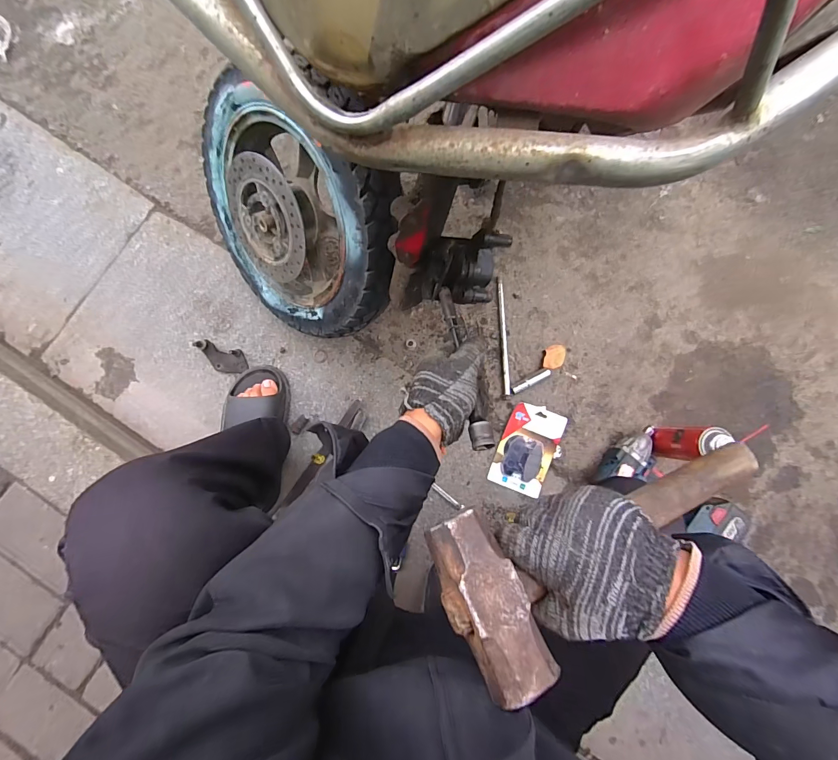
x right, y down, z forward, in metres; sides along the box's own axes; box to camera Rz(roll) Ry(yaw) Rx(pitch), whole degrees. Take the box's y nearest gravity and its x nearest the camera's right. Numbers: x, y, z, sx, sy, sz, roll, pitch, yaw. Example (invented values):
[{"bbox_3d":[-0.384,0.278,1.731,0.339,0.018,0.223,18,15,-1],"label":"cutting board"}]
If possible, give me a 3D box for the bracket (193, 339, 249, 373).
[{"bbox_3d":[-0.391,-0.044,0.761,0.099,0.037,0.050,16,85,1],"label":"bracket"}]

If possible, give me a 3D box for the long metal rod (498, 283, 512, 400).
[{"bbox_3d":[0.171,-0.082,0.764,0.015,0.016,0.239,-1,85,-1],"label":"long metal rod"}]

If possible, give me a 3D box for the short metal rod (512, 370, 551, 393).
[{"bbox_3d":[0.218,0.003,0.746,0.083,0.012,0.012,-28,85,1],"label":"short metal rod"}]

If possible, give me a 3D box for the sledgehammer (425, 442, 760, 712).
[{"bbox_3d":[0.172,0.123,0.312,0.343,0.042,0.111,-11,84,-24],"label":"sledgehammer"}]

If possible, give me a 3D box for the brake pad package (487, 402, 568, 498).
[{"bbox_3d":[0.210,0.133,0.743,0.104,0.013,0.165,23,85,2],"label":"brake pad package"}]

